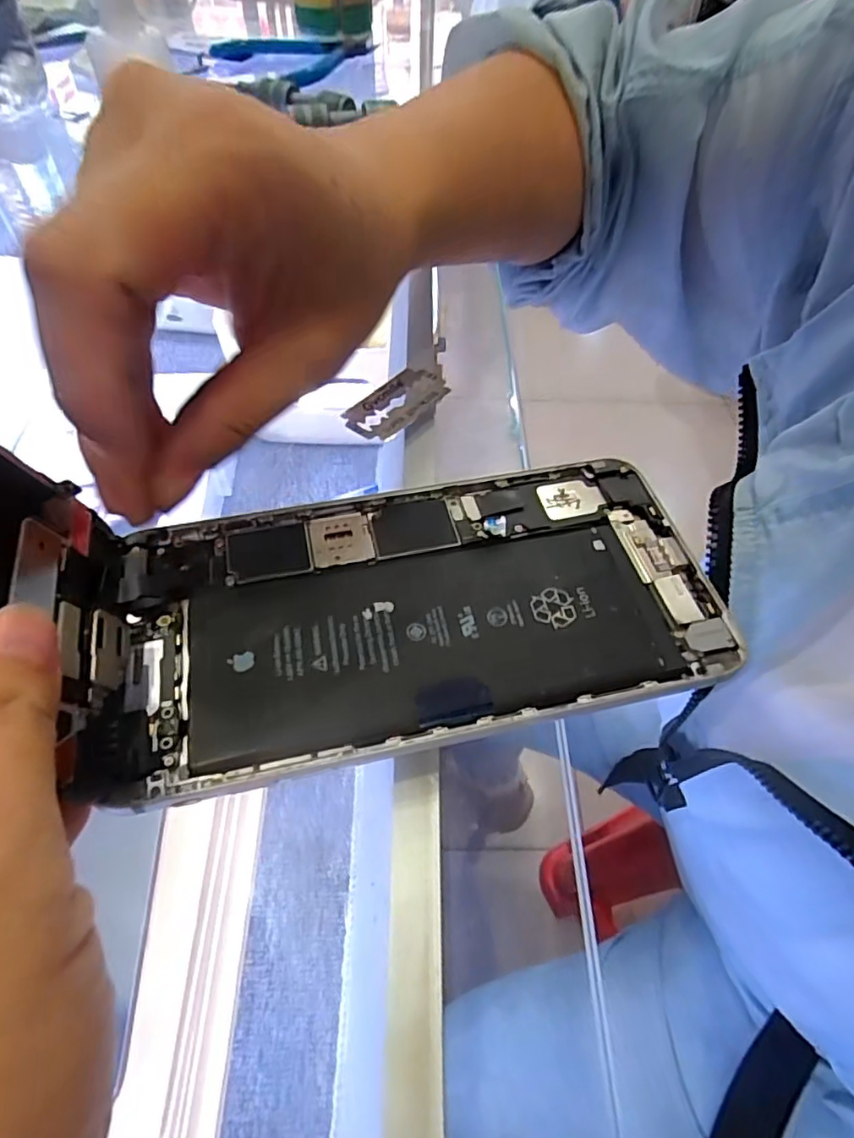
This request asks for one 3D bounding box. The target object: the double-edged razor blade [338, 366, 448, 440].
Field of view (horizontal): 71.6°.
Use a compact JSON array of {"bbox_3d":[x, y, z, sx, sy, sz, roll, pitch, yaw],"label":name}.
[{"bbox_3d":[-0.011,-0.060,0.212,0.020,0.004,0.041,33,58,19],"label":"double-edged razor blade"}]

